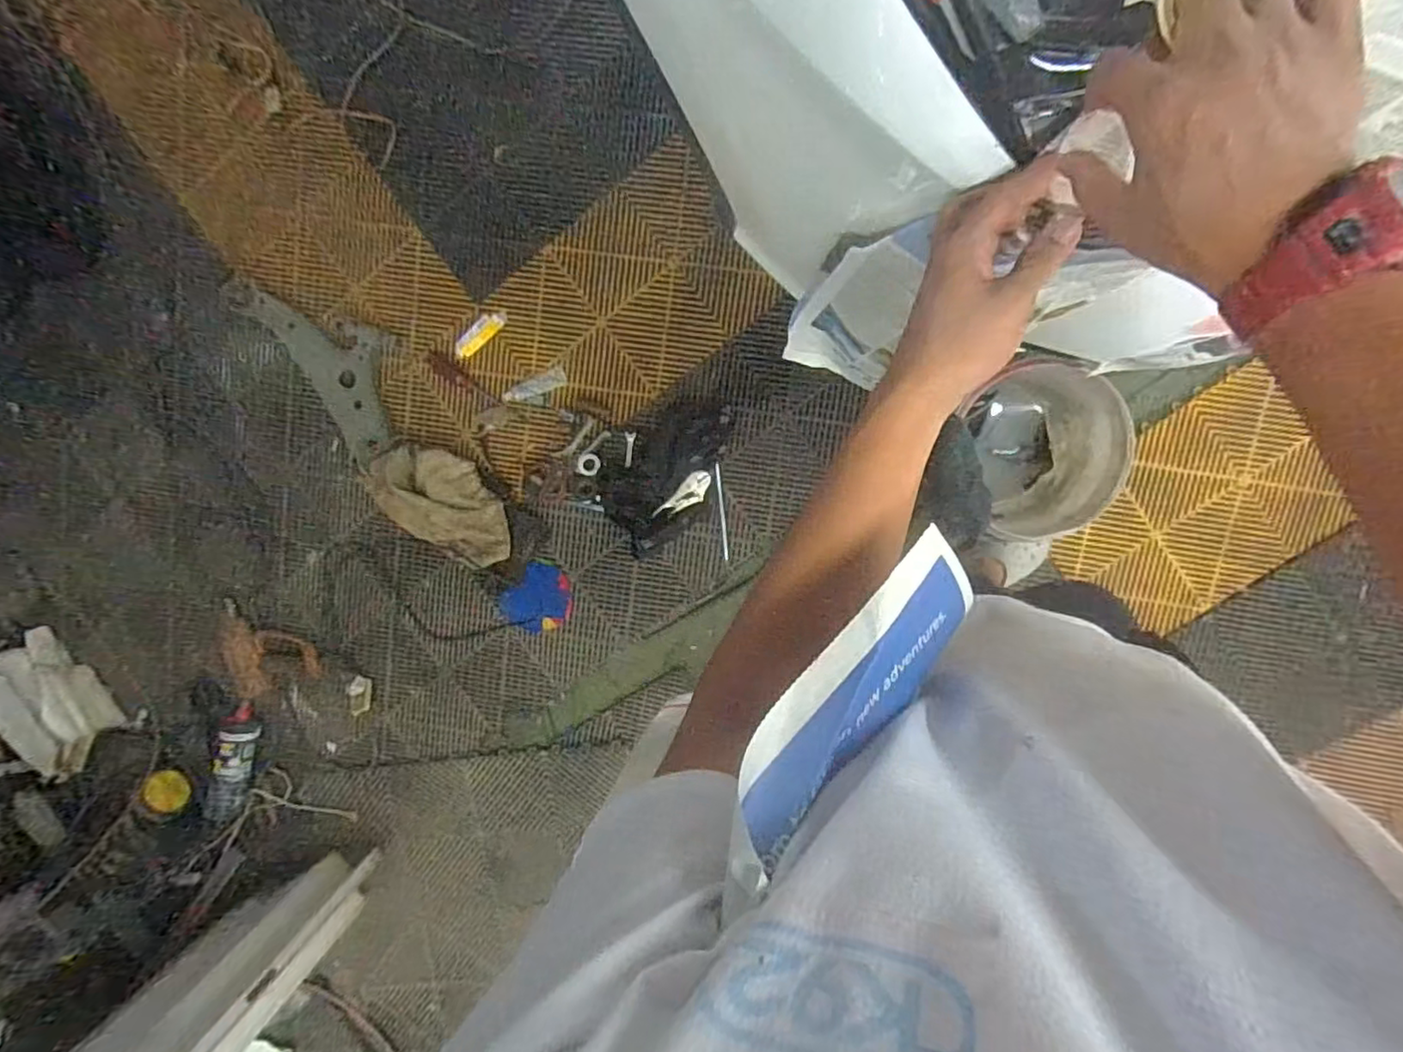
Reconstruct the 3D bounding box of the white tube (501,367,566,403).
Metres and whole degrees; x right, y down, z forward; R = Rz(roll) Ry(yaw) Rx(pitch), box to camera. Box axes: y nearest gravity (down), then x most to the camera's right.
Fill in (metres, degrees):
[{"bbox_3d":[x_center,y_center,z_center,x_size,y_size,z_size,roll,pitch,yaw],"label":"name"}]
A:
[{"bbox_3d":[-0.368,-0.311,1.397,0.142,0.017,0.046,-16,97,6],"label":"white tube"}]

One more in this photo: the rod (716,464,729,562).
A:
[{"bbox_3d":[0.046,-0.031,1.394,0.011,0.011,0.214,-5,98,6],"label":"rod"}]

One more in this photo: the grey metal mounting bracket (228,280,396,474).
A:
[{"bbox_3d":[-0.823,-0.384,1.394,0.222,0.067,0.476,-37,94,8],"label":"grey metal mounting bracket"}]

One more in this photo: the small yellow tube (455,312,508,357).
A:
[{"bbox_3d":[-0.490,-0.429,1.397,0.133,0.012,0.048,-41,94,9],"label":"small yellow tube"}]

